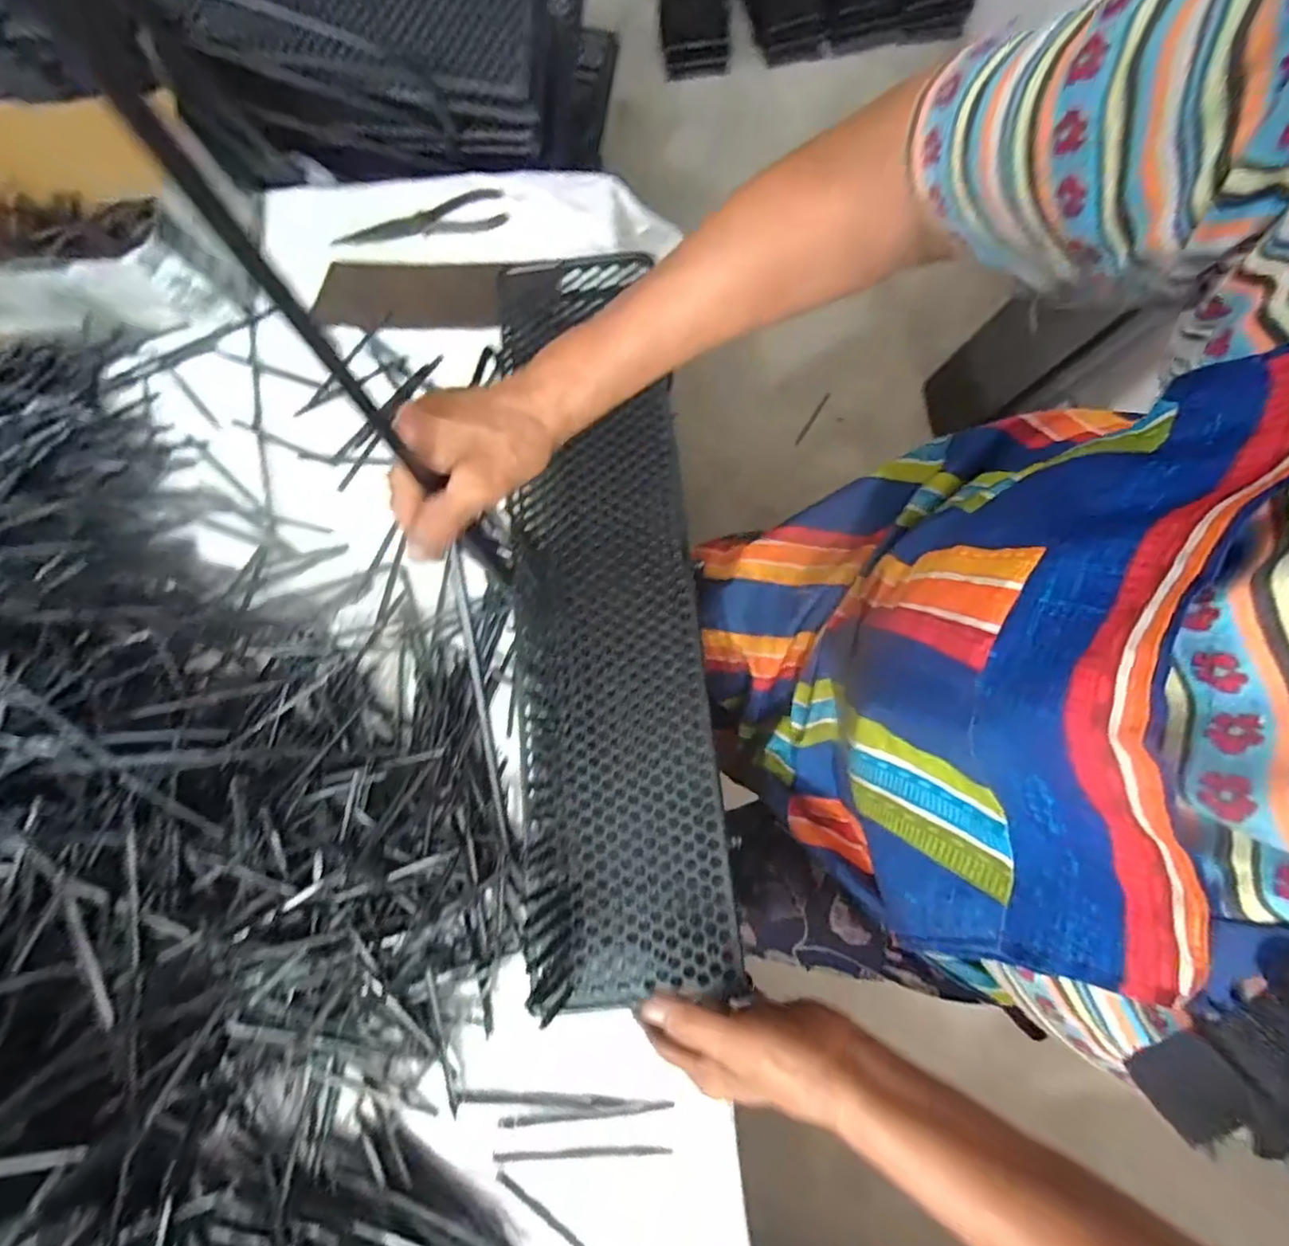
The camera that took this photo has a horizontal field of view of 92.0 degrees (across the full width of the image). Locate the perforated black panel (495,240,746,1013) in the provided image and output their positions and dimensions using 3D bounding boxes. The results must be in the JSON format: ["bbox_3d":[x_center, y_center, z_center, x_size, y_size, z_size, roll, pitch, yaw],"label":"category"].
[{"bbox_3d":[-0.033,-0.039,0.496,0.137,0.014,0.601,-6,74,0],"label":"perforated black panel"}]

